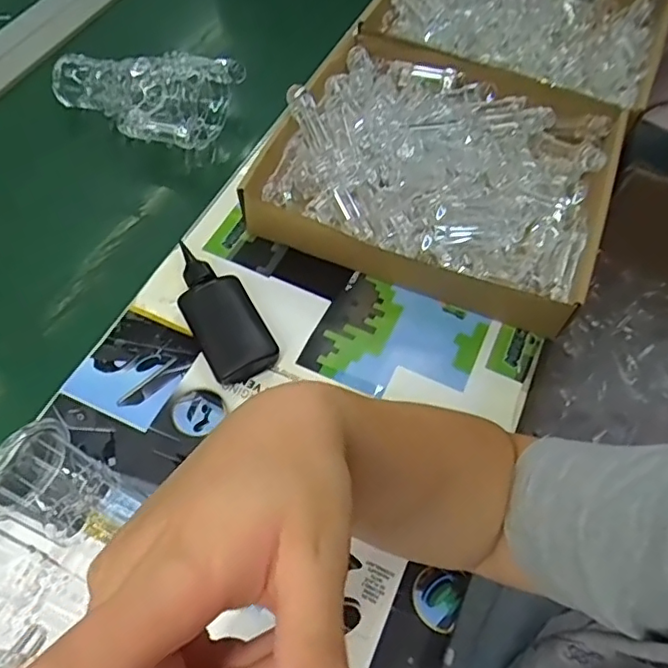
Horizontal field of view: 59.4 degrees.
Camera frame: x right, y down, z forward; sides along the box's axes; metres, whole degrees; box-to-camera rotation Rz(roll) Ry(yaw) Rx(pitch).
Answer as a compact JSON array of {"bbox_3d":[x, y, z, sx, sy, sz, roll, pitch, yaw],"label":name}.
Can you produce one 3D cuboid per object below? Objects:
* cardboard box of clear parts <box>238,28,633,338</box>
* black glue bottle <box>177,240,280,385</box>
[{"bbox_3d":[0.111,-0.173,0.574,0.308,0.072,0.302,20,59,10],"label":"cardboard box of clear parts"},{"bbox_3d":[-0.099,-0.021,0.501,0.056,0.022,0.132,-25,62,-17],"label":"black glue bottle"}]

